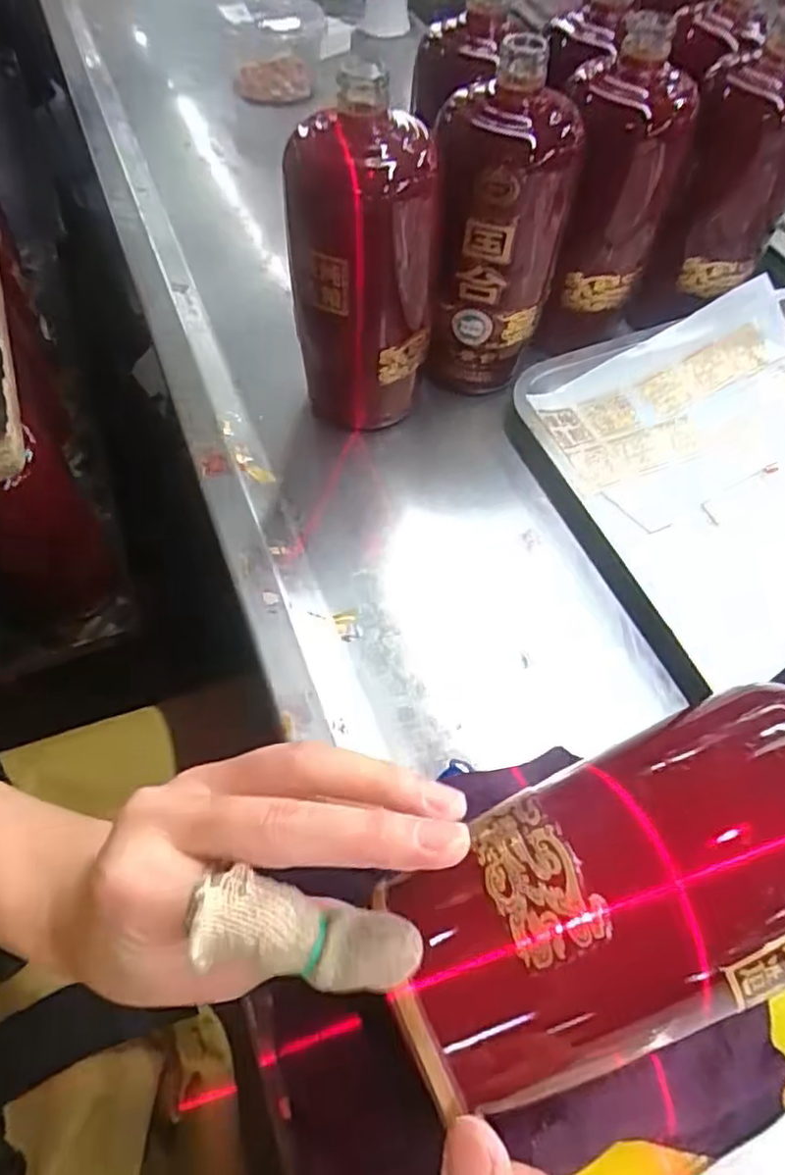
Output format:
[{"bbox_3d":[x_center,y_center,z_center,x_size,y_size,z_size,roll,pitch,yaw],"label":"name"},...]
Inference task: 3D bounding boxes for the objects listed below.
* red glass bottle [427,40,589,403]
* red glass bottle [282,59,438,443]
[{"bbox_3d":[0.064,-0.208,0.420,0.077,0.172,0.066,1,56,0],"label":"red glass bottle"},{"bbox_3d":[-0.018,-0.177,0.400,0.083,0.179,0.068,2,56,0],"label":"red glass bottle"}]

